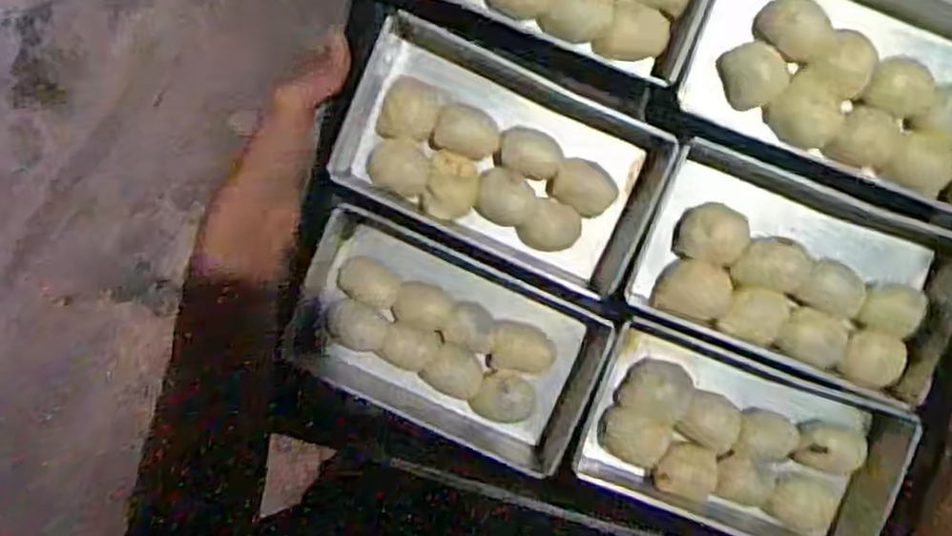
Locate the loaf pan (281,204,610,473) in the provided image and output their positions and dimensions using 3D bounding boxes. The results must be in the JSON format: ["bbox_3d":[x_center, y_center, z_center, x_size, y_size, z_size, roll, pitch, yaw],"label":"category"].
[{"bbox_3d":[-0.022,0.056,0.527,0.218,0.043,0.129,25,90,-3],"label":"loaf pan"}]

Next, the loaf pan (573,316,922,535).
[{"bbox_3d":[0.195,0.132,0.538,0.228,0.083,0.131,20,96,8],"label":"loaf pan"}]

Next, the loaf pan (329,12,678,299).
[{"bbox_3d":[0.016,-0.077,0.524,0.235,0.070,0.151,22,101,5],"label":"loaf pan"}]

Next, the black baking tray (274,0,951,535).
[{"bbox_3d":[0.121,-0.049,0.514,0.430,0.072,0.463,16,98,2],"label":"black baking tray"}]

